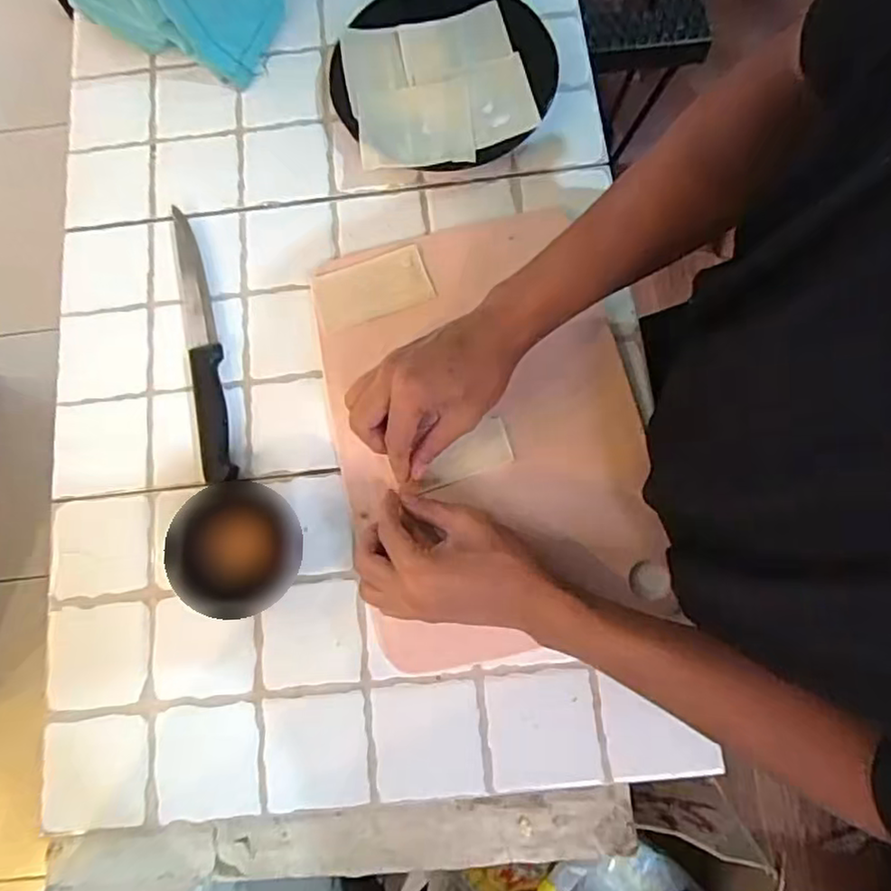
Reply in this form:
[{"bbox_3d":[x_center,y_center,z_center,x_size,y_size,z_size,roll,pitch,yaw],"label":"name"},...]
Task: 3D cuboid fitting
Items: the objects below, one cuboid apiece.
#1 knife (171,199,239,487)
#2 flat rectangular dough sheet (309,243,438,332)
[{"bbox_3d":[-0.207,-0.091,0.537,0.030,0.013,0.246,-12,78,-1],"label":"knife"},{"bbox_3d":[-0.063,-0.134,0.543,0.097,0.010,0.053,-17,78,-2],"label":"flat rectangular dough sheet"}]

